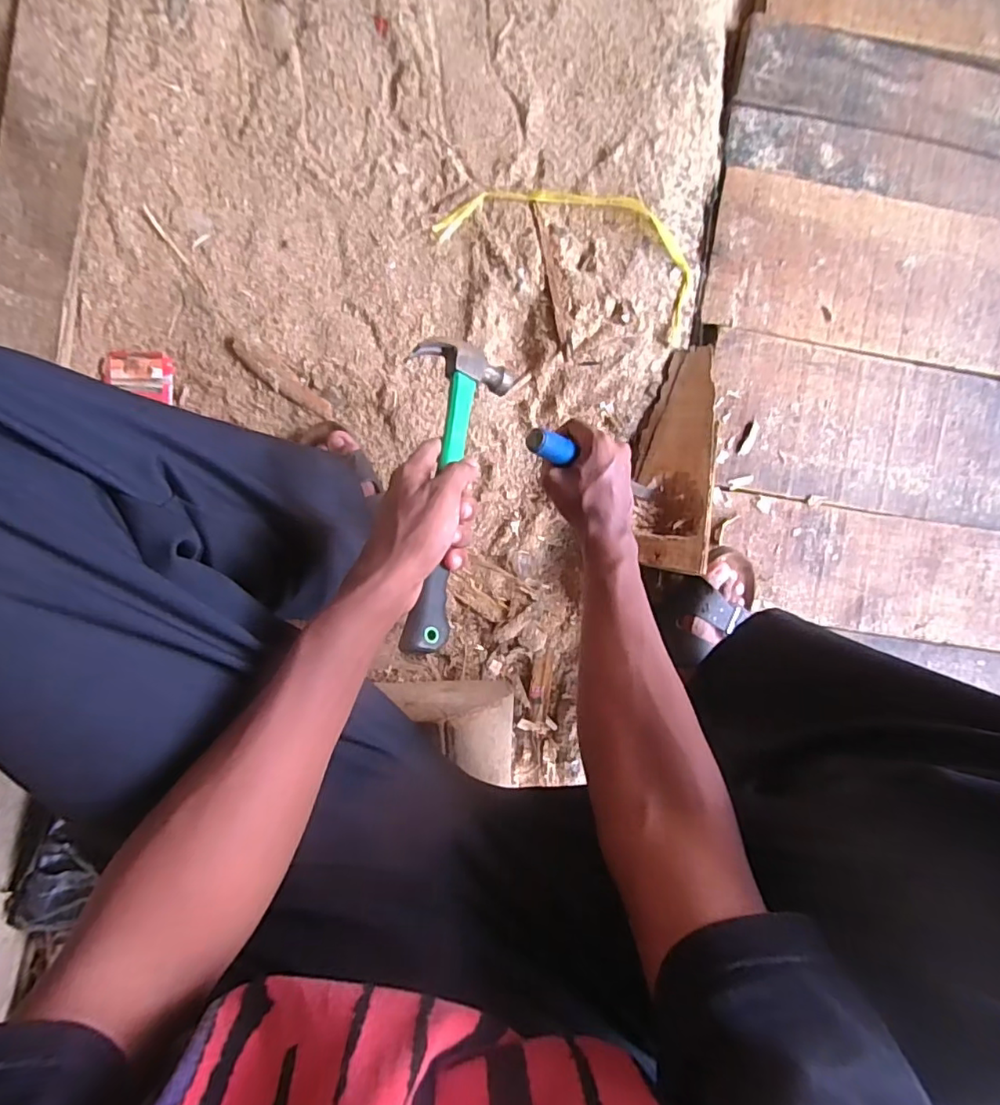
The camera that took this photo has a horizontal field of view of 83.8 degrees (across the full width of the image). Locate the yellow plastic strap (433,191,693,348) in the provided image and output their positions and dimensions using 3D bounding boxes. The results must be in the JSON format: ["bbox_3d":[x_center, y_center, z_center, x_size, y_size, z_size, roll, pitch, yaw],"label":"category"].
[{"bbox_3d":[0.093,-0.372,0.663,0.317,0.024,0.131,24,92,-3],"label":"yellow plastic strap"}]

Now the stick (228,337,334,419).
[{"bbox_3d":[-0.260,-0.206,0.659,0.136,0.011,0.025,34,91,-4],"label":"stick"}]

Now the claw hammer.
[{"bbox_3d":[-0.040,-0.051,0.431,0.076,0.039,0.261,7,67,-3],"label":"claw hammer"}]

